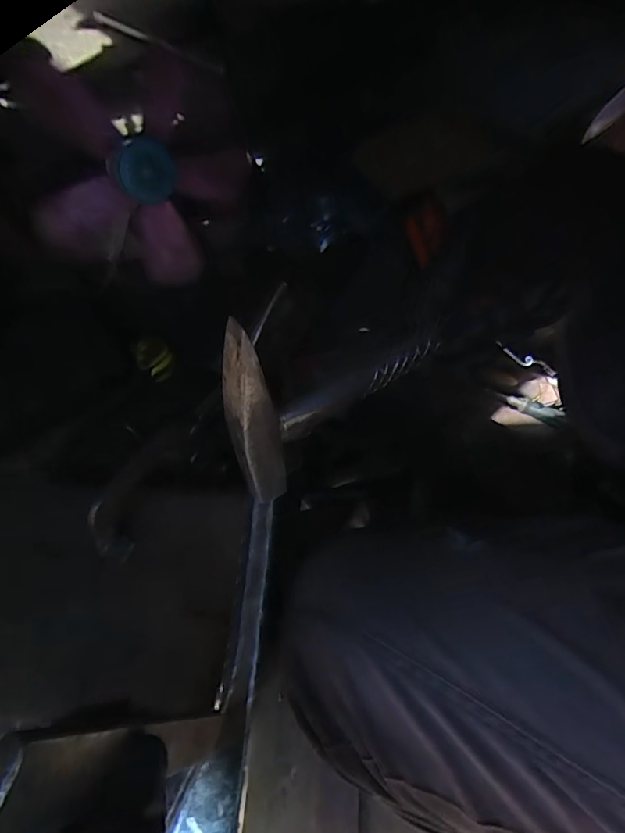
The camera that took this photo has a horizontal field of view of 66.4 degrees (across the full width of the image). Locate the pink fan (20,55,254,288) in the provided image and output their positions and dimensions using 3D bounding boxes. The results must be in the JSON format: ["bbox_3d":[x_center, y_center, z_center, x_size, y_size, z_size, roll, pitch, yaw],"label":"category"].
[{"bbox_3d":[-0.220,-0.289,0.618,0.262,0.280,0.076,-9,63,-5],"label":"pink fan"}]

